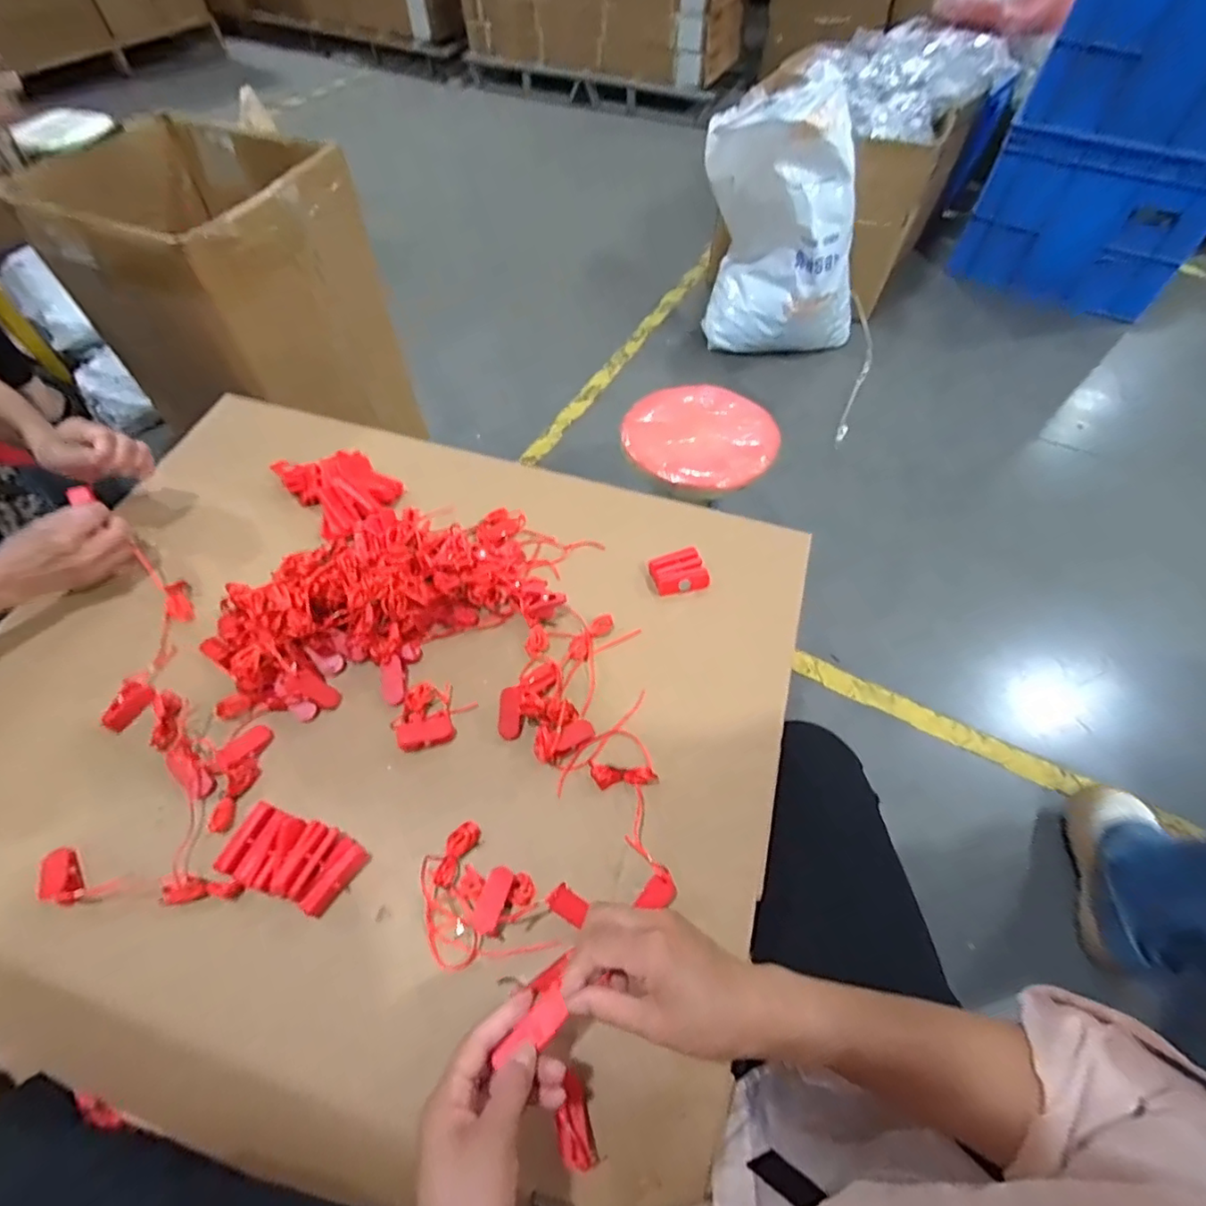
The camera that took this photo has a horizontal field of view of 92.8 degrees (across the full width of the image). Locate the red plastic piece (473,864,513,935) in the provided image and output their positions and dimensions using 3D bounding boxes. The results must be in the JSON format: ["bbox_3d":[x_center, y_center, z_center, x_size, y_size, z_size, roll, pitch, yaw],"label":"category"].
[{"bbox_3d":[-0.089,0.241,0.468,0.020,0.008,0.050,14,58,9],"label":"red plastic piece"}]

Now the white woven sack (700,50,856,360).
[{"bbox_3d":[0.446,-0.926,1.429,0.329,0.535,0.343,-26,61,-16],"label":"white woven sack"}]

